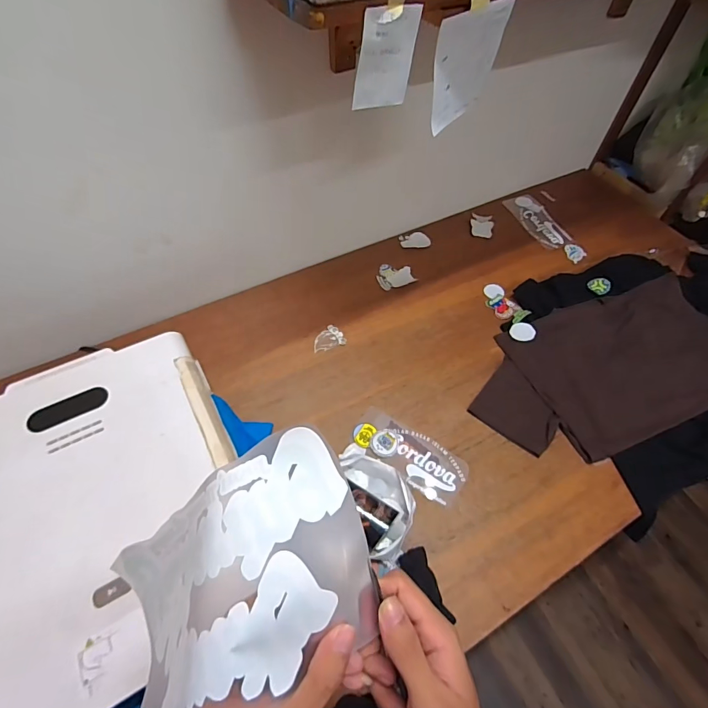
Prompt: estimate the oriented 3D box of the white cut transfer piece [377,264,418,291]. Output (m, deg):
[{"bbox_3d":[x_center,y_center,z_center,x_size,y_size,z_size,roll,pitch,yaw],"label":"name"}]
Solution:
[{"bbox_3d":[0.111,-0.221,1.128,0.102,0.006,0.087,-22,63,-16],"label":"white cut transfer piece"}]

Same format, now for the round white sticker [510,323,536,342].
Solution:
[{"bbox_3d":[0.423,-0.057,1.017,0.058,0.004,0.062,14,55,26],"label":"round white sticker"}]

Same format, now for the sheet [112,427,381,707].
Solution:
[{"bbox_3d":[-0.084,0.165,0.283,0.218,0.089,0.141,-32,78,-4],"label":"sheet"}]

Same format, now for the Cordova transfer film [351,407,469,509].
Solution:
[{"bbox_3d":[0.113,0.211,0.844,0.246,0.007,0.108,29,63,15],"label":"Cordova transfer film"}]

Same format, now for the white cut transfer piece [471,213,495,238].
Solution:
[{"bbox_3d":[0.398,-0.400,1.262,0.068,0.010,0.109,12,53,11],"label":"white cut transfer piece"}]

